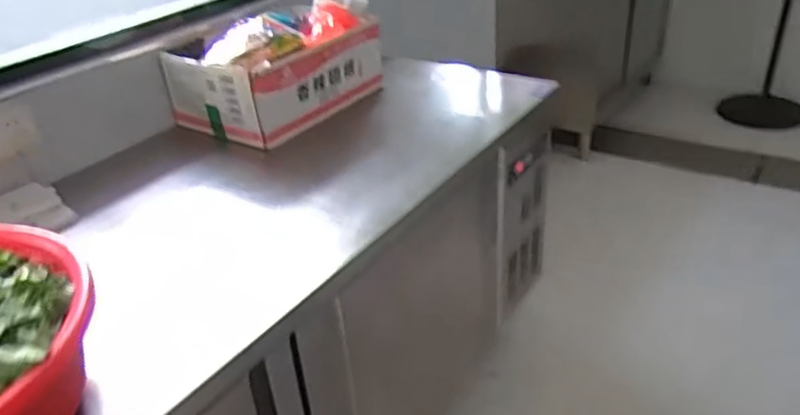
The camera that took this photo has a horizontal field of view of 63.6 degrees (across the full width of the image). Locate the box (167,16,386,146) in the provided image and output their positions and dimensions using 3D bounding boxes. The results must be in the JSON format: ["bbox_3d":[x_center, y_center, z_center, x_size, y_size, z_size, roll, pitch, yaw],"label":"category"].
[{"bbox_3d":[-0.314,-0.326,1.630,0.295,0.183,0.488,18,37,33],"label":"box"}]

